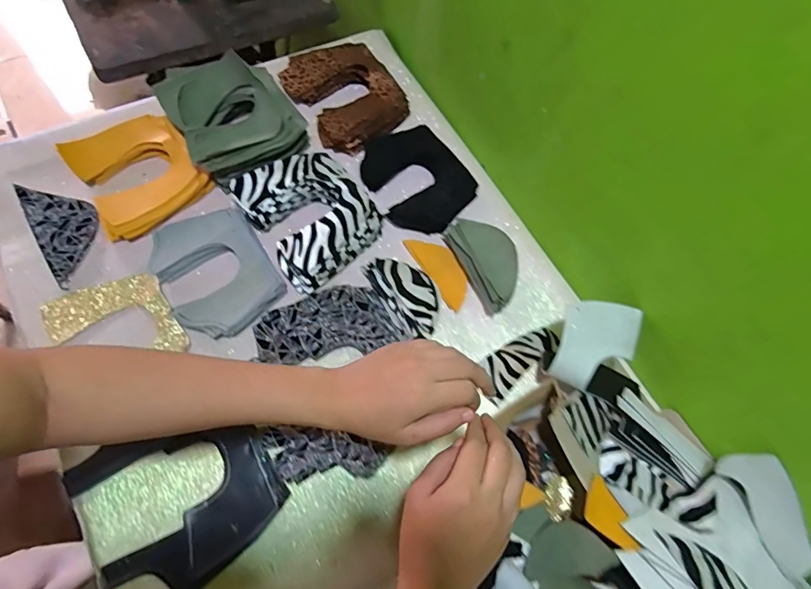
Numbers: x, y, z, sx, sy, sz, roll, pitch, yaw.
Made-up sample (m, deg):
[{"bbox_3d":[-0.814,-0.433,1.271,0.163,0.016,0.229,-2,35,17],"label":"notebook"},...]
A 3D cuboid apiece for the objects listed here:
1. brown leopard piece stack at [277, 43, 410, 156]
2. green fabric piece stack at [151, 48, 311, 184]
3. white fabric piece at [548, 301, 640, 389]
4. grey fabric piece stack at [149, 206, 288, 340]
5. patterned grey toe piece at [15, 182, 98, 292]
[{"bbox_3d":[-0.088,-0.297,0.677,0.140,0.035,0.170,-32,74,-19],"label":"brown leopard piece stack"},{"bbox_3d":[-0.224,-0.229,0.616,0.149,0.070,0.162,-29,73,-18],"label":"green fabric piece stack"},{"bbox_3d":[0.205,0.045,0.494,0.125,0.028,0.073,-39,76,-20],"label":"white fabric piece"},{"bbox_3d":[-0.224,-0.028,0.549,0.118,0.025,0.155,-31,74,-18],"label":"grey fabric piece stack"},{"bbox_3d":[-0.414,-0.083,0.565,0.068,0.006,0.148,-29,76,-19],"label":"patterned grey toe piece"}]

